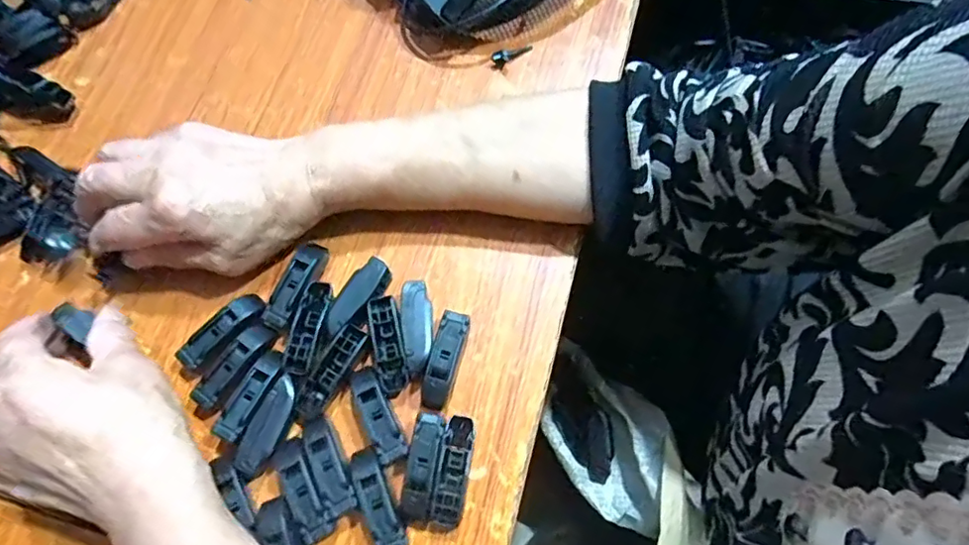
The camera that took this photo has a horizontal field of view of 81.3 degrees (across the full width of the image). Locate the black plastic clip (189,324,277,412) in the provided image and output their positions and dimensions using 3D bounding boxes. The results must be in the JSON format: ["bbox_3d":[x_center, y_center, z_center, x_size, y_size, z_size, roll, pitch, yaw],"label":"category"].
[{"bbox_3d":[-0.145,0.055,0.331,0.019,0.012,0.055,32,75,11],"label":"black plastic clip"}]

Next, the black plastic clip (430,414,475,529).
[{"bbox_3d":[-0.016,0.107,0.307,0.016,0.013,0.056,11,72,5],"label":"black plastic clip"}]

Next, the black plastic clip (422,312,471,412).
[{"bbox_3d":[-0.023,0.050,0.326,0.017,0.015,0.055,14,73,6],"label":"black plastic clip"}]

